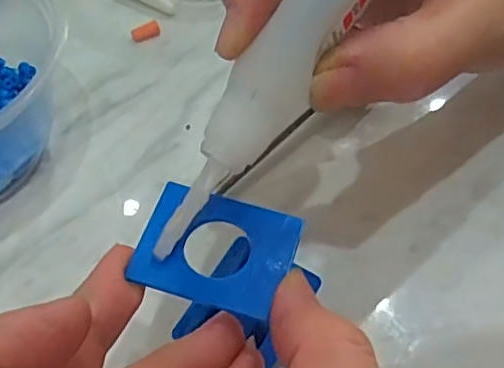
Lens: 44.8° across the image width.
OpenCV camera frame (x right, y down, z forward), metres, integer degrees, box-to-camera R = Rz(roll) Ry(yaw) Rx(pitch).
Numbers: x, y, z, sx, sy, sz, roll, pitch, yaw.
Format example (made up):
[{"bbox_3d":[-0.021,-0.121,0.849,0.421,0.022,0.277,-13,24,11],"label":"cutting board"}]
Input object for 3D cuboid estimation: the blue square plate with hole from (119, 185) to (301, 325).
[{"bbox_3d":[-0.009,0.016,0.164,0.041,0.005,0.032,15,55,5],"label":"blue square plate with hole"}]

